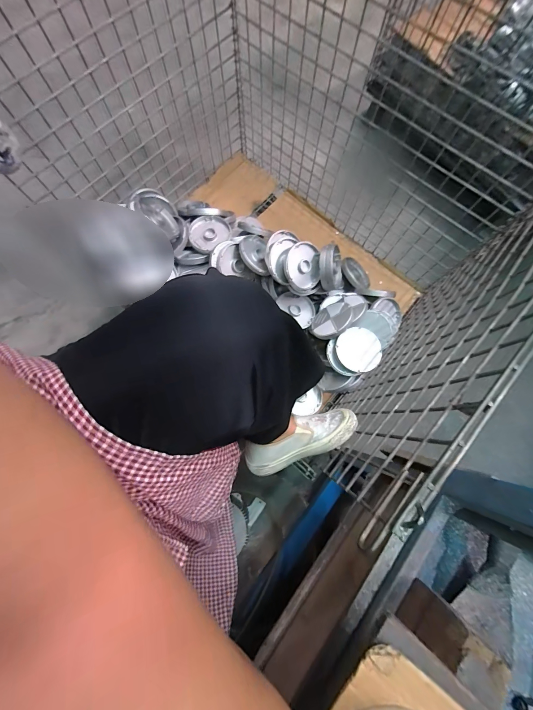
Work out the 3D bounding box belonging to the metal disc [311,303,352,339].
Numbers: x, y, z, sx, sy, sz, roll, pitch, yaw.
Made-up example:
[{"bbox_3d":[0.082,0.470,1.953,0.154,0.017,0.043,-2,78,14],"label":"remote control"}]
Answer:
[{"bbox_3d":[0.213,-0.114,0.893,0.139,0.134,0.022,-49,123,-6],"label":"metal disc"}]

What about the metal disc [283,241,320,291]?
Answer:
[{"bbox_3d":[0.118,-0.283,0.876,0.131,0.032,0.142,-7,105,-25],"label":"metal disc"}]

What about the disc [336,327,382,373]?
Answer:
[{"bbox_3d":[0.287,-0.017,0.847,0.130,0.015,0.135,0,77,-1],"label":"disc"}]

